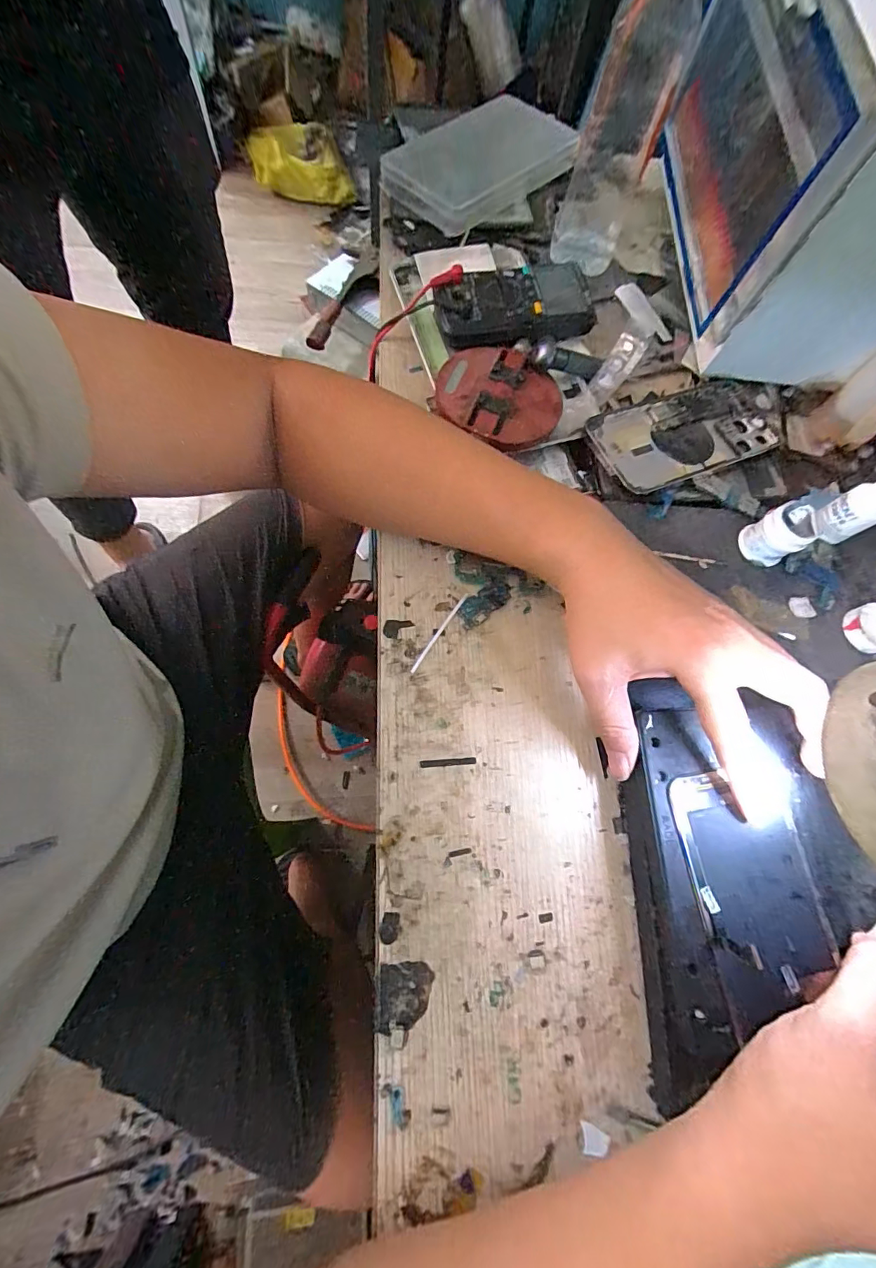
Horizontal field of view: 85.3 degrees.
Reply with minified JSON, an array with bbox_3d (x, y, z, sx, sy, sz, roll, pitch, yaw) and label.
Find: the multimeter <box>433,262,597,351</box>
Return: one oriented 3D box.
[{"bbox_3d":[0.061,-0.267,0.383,0.124,0.025,0.061,-8,74,-10],"label":"multimeter"}]

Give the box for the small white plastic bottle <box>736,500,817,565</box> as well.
[{"bbox_3d":[0.243,-0.071,0.340,0.032,0.036,0.034,-33,80,-16],"label":"small white plastic bottle"}]

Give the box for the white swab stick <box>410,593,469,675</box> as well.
[{"bbox_3d":[0.001,-0.002,0.333,0.004,0.004,0.069,34,72,4],"label":"white swab stick"}]

